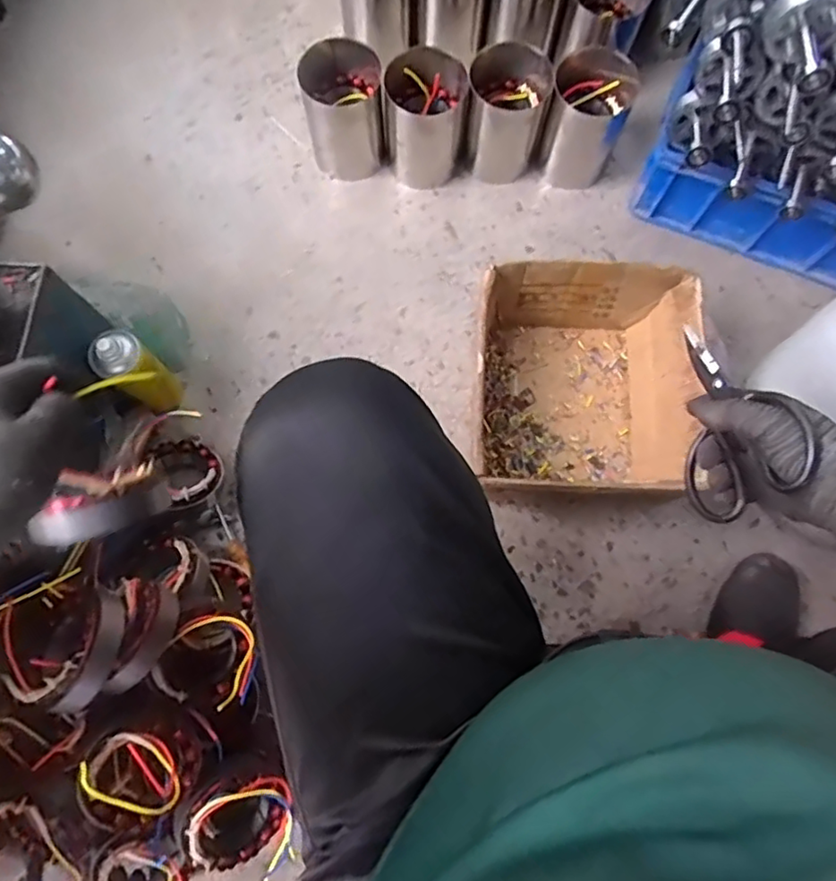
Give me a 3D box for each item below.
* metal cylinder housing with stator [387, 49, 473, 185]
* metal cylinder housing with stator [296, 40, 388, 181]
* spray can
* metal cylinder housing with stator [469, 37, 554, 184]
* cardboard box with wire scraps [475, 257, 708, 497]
[{"bbox_3d":[0.016,-0.488,0.946,0.112,0.165,0.109,0,76,-1],"label":"metal cylinder housing with stator"},{"bbox_3d":[-0.114,-0.508,0.951,0.119,0.154,0.122,0,76,-1],"label":"metal cylinder housing with stator"},{"bbox_3d":[-0.371,-0.090,0.824,0.063,0.178,0.064,0,76,-1],"label":"spray can"},{"bbox_3d":[0.134,-0.504,0.955,0.115,0.157,0.109,1,76,0],"label":"metal cylinder housing with stator"},{"bbox_3d":[0.223,-0.079,0.845,0.273,0.145,0.276,2,76,0],"label":"cardboard box with wire scraps"}]

